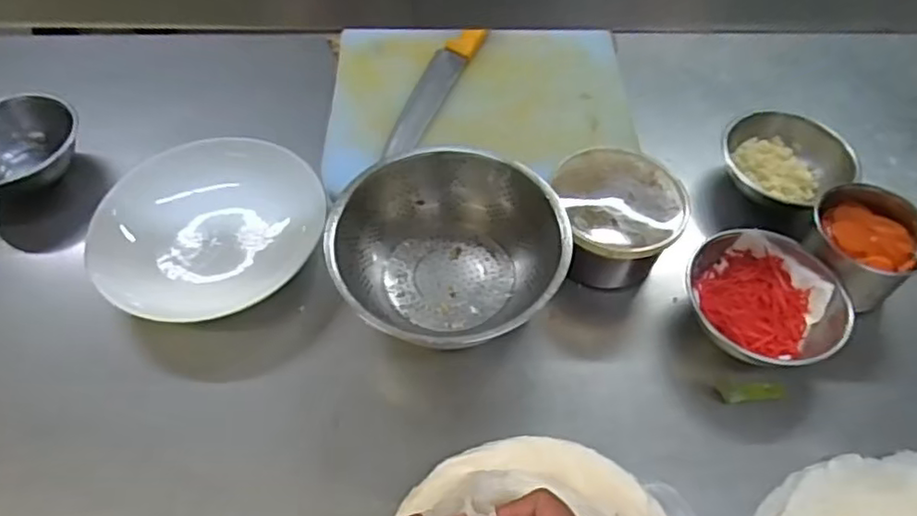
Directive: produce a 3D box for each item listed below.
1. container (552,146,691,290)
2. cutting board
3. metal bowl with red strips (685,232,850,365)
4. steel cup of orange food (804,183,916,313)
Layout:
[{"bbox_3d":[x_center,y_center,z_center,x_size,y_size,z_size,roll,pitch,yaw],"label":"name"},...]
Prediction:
[{"bbox_3d":[0.172,-0.036,0.707,0.131,0.106,0.144,0,54,0],"label":"container"},{"bbox_3d":[0.031,-0.203,0.837,0.385,0.027,0.305,0,54,-1],"label":"cutting board"},{"bbox_3d":[0.316,0.043,0.673,0.152,0.053,0.138,10,55,7],"label":"metal bowl with red strips"},{"bbox_3d":[0.428,-0.011,0.689,0.109,0.091,0.108,0,54,0],"label":"steel cup of orange food"}]

